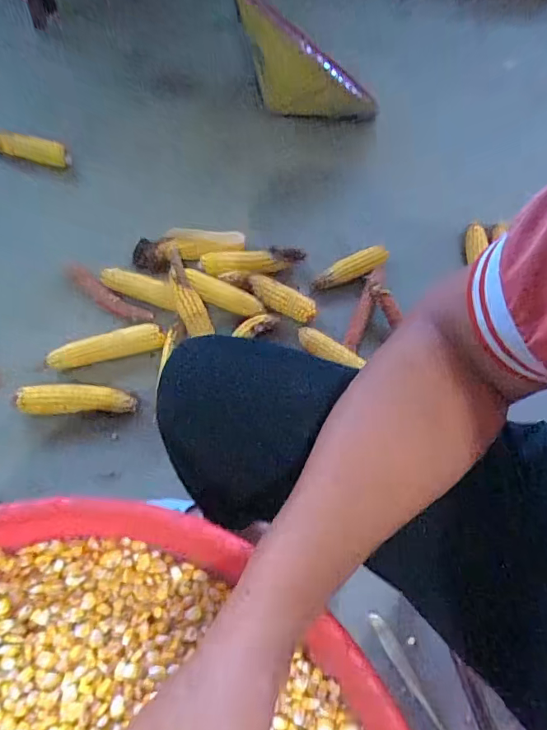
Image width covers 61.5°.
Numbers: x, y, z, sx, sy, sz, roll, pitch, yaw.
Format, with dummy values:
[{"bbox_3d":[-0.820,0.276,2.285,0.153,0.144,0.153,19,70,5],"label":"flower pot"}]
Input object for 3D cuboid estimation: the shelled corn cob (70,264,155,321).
[{"bbox_3d":[-0.324,-0.131,0.903,0.178,0.028,0.035,32,79,2],"label":"shelled corn cob"}]

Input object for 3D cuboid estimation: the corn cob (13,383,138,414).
[{"bbox_3d":[-0.342,0.060,0.800,0.200,0.040,0.055,-2,62,-4],"label":"corn cob"}]

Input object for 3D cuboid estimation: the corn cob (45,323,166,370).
[{"bbox_3d":[-0.310,-0.035,0.847,0.213,0.050,0.041,-11,63,-9],"label":"corn cob"}]

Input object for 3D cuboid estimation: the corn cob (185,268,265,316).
[{"bbox_3d":[-0.098,-0.145,0.923,0.169,0.036,0.044,20,63,7],"label":"corn cob"}]

